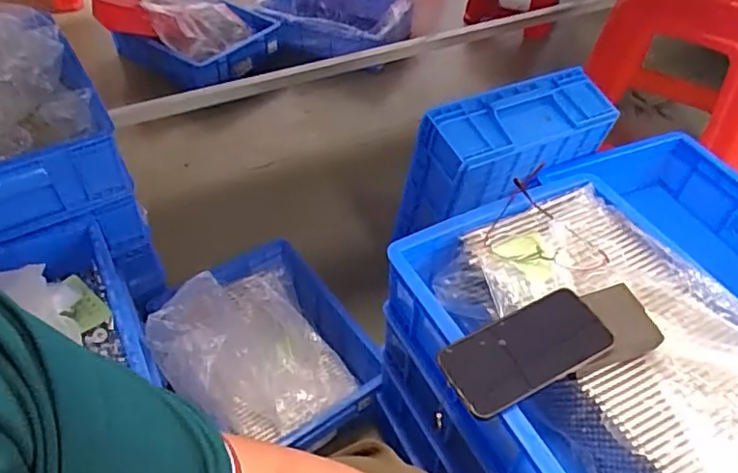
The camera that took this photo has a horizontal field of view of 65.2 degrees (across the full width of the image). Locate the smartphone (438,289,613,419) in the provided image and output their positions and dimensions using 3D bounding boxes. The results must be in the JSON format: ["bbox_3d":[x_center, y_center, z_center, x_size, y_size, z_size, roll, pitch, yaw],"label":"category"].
[{"bbox_3d":[0.148,0.107,0.546,0.150,0.013,0.078,-27,51,-9],"label":"smartphone"}]

